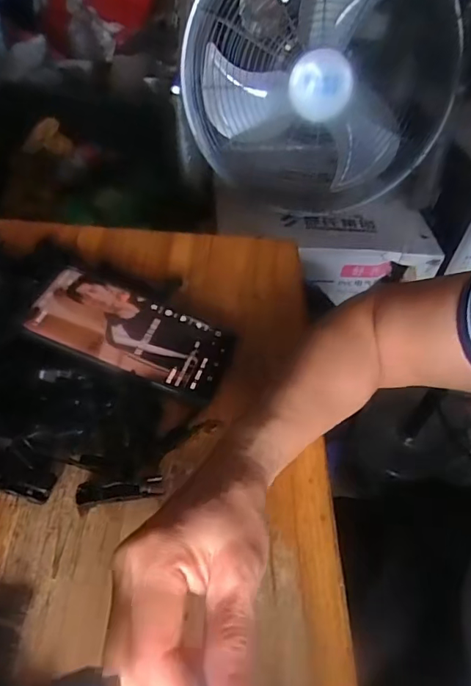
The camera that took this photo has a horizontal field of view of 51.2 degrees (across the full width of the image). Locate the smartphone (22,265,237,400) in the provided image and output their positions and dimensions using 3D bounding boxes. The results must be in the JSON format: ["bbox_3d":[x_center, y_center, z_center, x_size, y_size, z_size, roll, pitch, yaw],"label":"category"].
[{"bbox_3d":[-0.082,-0.012,0.399,0.158,0.005,0.085,17,50,0],"label":"smartphone"}]

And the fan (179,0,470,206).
[{"bbox_3d":[0.133,-0.459,0.822,0.420,0.398,0.223,13,49,4],"label":"fan"}]

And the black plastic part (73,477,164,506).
[{"bbox_3d":[-0.077,0.099,0.330,0.056,0.004,0.016,-3,49,-8],"label":"black plastic part"}]

